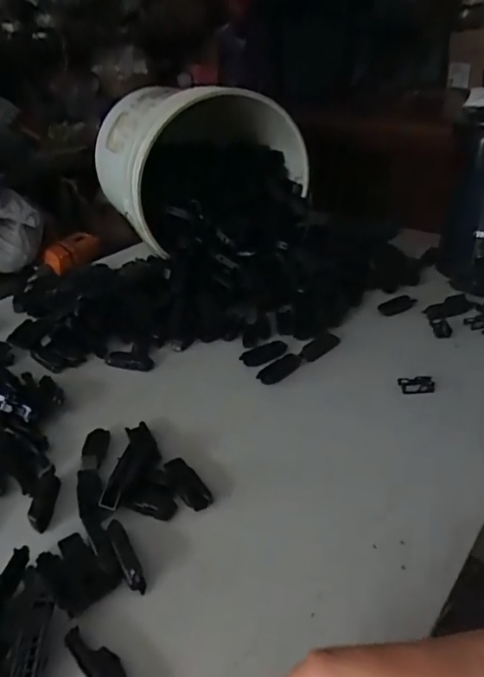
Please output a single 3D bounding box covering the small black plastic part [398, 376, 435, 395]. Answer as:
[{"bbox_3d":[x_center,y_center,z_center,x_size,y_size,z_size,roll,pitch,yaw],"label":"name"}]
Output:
[{"bbox_3d":[0.204,0.054,0.588,0.039,0.008,0.022,-3,32,-1],"label":"small black plastic part"}]

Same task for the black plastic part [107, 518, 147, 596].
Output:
[{"bbox_3d":[-0.095,0.176,0.410,0.013,0.016,0.066,-17,35,-22],"label":"black plastic part"}]

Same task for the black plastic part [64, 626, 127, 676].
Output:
[{"bbox_3d":[-0.091,0.222,0.336,0.079,0.013,0.020,26,42,38],"label":"black plastic part"}]

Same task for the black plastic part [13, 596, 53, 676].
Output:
[{"bbox_3d":[-0.144,0.217,0.340,0.016,0.007,0.078,-4,45,-2],"label":"black plastic part"}]

